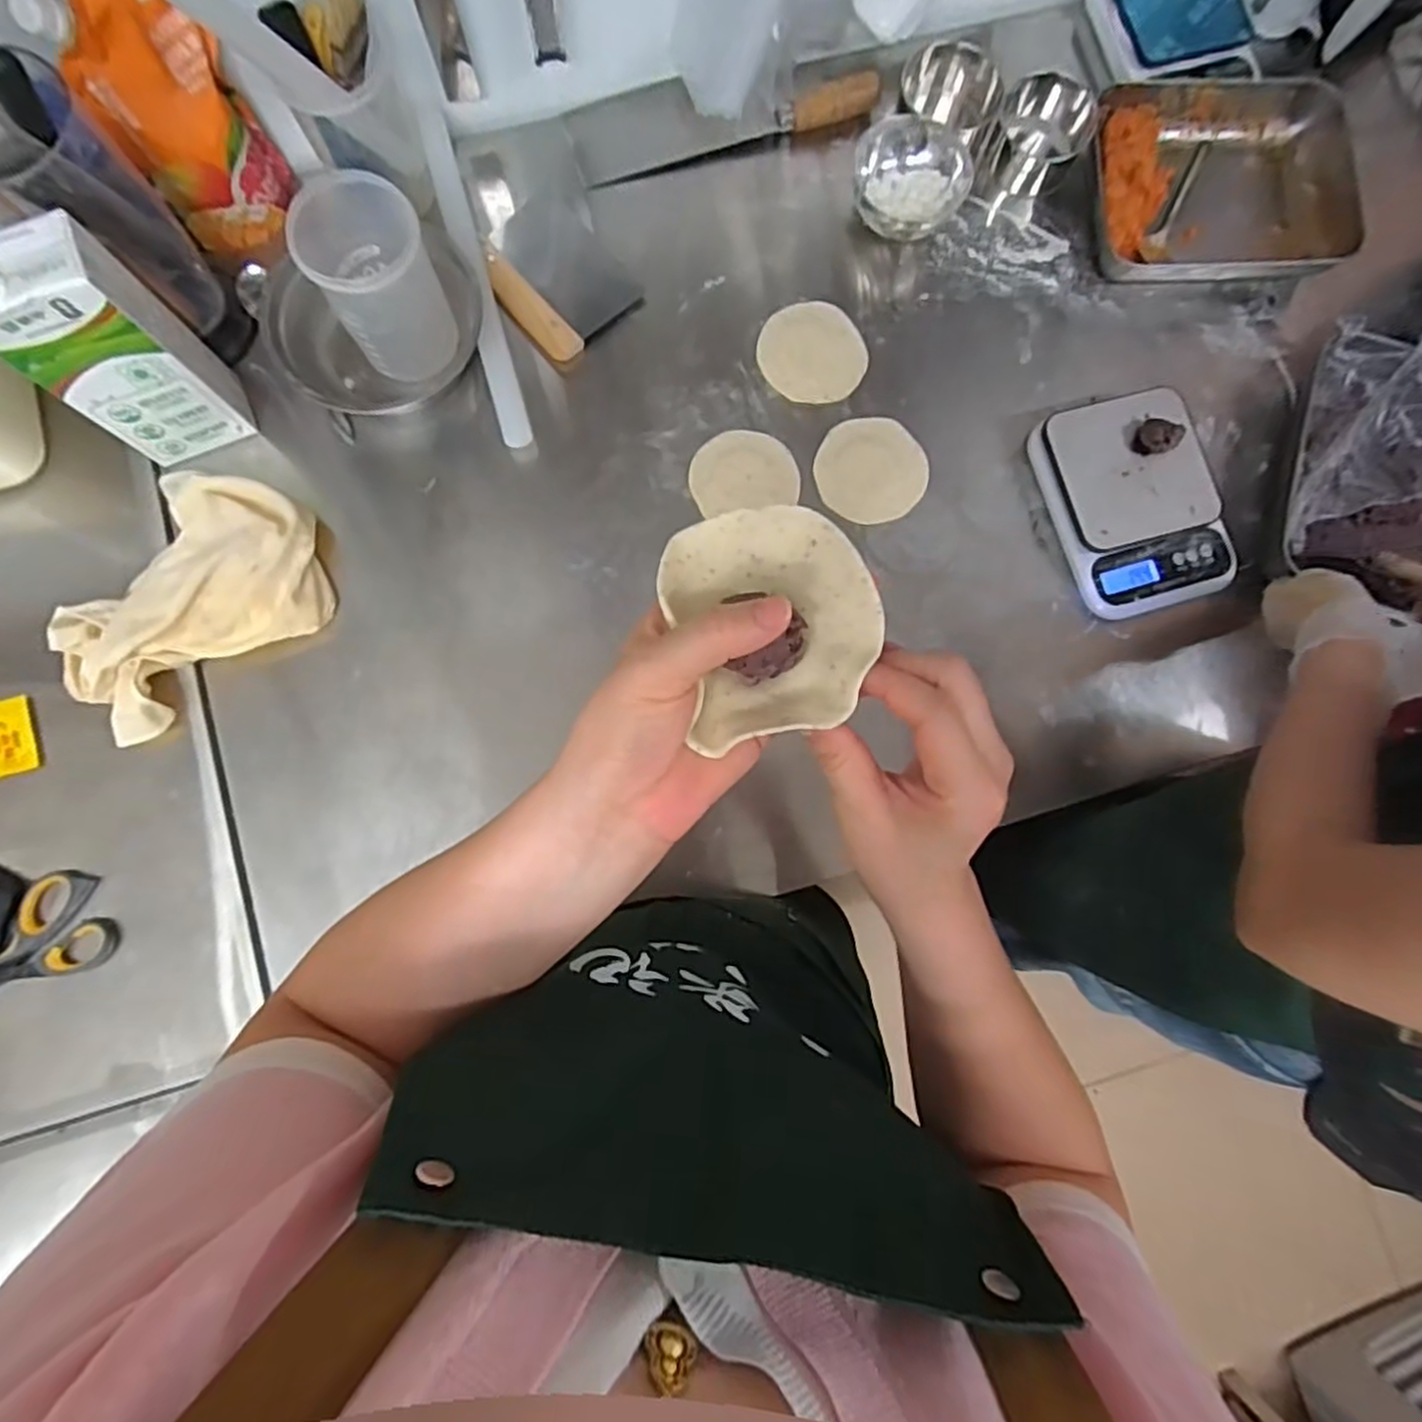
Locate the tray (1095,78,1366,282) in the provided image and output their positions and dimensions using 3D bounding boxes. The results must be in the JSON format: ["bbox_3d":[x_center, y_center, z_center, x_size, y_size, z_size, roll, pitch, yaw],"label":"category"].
[{"bbox_3d":[0.501,-0.526,0.718,0.253,0.052,0.198,-1,83,-2],"label":"tray"}]

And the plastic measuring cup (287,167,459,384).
[{"bbox_3d":[-0.284,-0.373,0.616,0.094,0.130,0.101,0,83,-2],"label":"plastic measuring cup"}]

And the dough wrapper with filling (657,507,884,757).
[{"bbox_3d":[0.024,-0.037,0.286,0.079,0.029,0.093,-10,84,-3],"label":"dough wrapper with filling"}]

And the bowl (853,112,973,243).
[{"bbox_3d":[0.193,-0.515,0.691,0.106,0.063,0.098,0,83,-2],"label":"bowl"}]

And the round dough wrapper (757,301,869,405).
[{"bbox_3d":[0.099,-0.349,0.696,0.104,0.011,0.092,34,83,2],"label":"round dough wrapper"}]

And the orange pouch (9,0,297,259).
[{"bbox_3d":[-0.427,-0.493,0.598,0.039,0.212,0.130,44,84,3],"label":"orange pouch"}]

